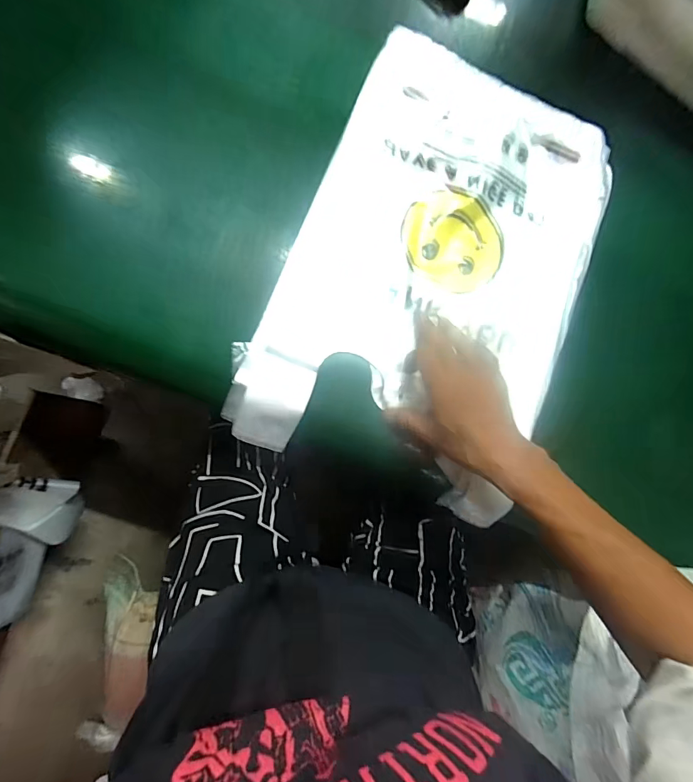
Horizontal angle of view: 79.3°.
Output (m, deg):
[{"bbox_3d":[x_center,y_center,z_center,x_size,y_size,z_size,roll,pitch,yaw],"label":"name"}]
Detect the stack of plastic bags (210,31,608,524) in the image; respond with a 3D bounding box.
[{"bbox_3d":[0.104,-0.124,0.447,0.317,0.022,0.458,24,84,-6],"label":"stack of plastic bags"}]

